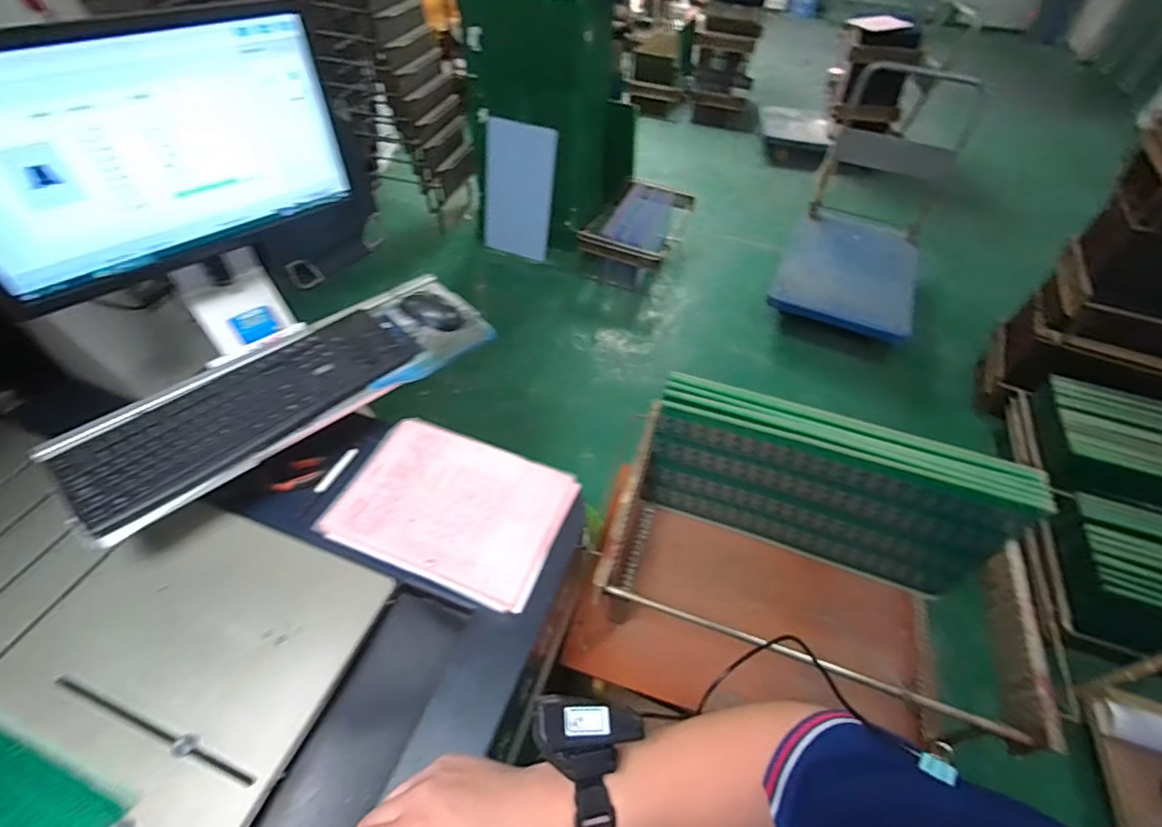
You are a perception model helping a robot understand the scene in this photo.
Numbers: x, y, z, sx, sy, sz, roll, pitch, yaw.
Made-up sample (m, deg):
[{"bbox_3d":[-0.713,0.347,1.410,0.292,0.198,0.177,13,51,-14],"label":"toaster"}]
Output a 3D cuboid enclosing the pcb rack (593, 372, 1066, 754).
[{"bbox_3d":[0.384,0.276,0.944,0.640,0.415,0.371,16,50,11],"label":"pcb rack"}]

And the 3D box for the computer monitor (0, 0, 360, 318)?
[{"bbox_3d":[-0.507,-0.316,0.640,0.040,0.265,0.427,37,57,25],"label":"computer monitor"}]

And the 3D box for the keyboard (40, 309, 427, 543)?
[{"bbox_3d":[-0.461,-0.021,0.747,0.144,0.034,0.459,35,56,24],"label":"keyboard"}]

